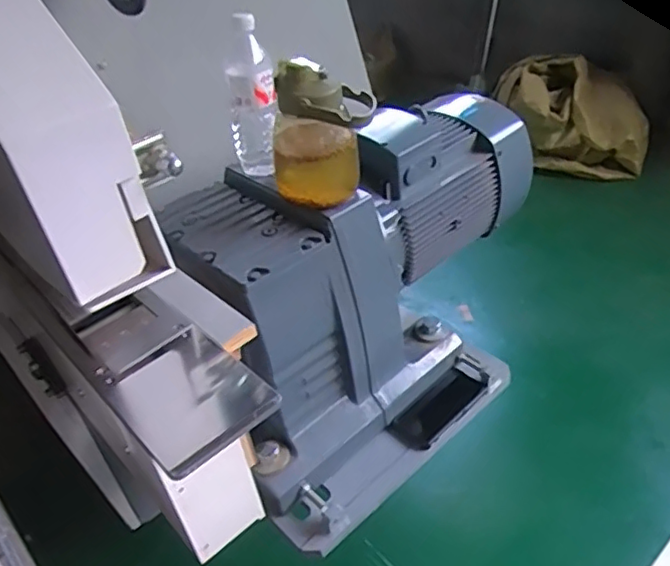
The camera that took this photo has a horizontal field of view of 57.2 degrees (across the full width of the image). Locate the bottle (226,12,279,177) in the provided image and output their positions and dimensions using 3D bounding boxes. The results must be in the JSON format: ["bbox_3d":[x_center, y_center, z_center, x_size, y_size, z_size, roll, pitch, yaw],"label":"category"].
[{"bbox_3d":[-0.123,-0.263,0.912,0.074,0.230,0.066,-11,37,-3],"label":"bottle"}]

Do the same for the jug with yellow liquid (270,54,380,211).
[{"bbox_3d":[-0.023,-0.206,0.833,0.137,0.173,0.100,-11,37,-3],"label":"jug with yellow liquid"}]

